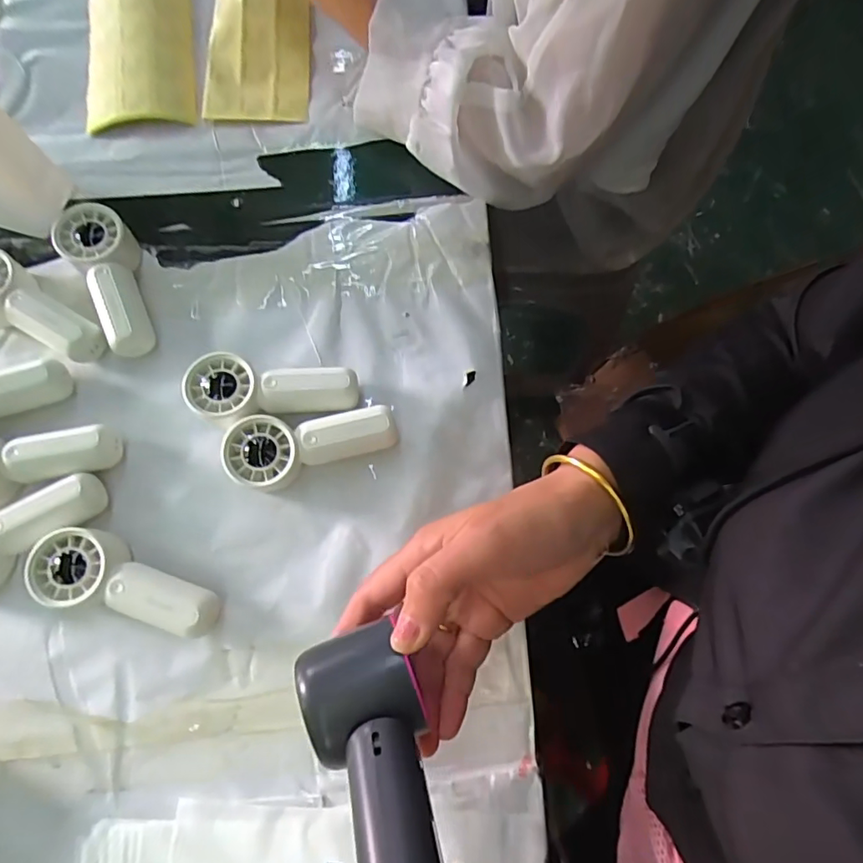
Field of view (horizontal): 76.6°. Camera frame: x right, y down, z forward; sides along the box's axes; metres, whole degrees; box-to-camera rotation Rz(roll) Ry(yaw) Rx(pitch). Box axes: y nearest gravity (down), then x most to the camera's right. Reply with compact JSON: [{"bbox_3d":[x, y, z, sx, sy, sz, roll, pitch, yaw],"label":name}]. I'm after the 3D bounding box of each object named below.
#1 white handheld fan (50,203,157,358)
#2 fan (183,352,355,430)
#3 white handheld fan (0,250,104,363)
[{"bbox_3d":[-0.225,-0.107,0.390,0.044,0.034,0.109,-28,77,-7],"label":"white handheld fan"},{"bbox_3d":[-0.107,-0.024,0.373,0.111,0.033,0.045,1,75,0],"label":"fan"},{"bbox_3d":[-0.284,-0.084,0.384,0.116,0.033,0.046,33,77,8],"label":"white handheld fan"}]

